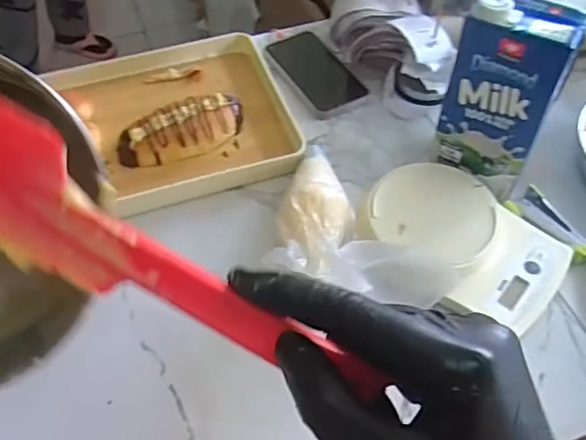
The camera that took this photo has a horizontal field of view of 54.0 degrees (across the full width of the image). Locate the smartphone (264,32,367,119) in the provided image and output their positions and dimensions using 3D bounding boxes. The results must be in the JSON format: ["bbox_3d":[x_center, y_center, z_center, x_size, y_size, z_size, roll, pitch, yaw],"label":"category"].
[{"bbox_3d":[0.028,-0.186,0.722,0.080,0.012,0.138,-26,58,-18],"label":"smartphone"}]

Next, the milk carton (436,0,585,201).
[{"bbox_3d":[0.198,-0.111,0.548,0.092,0.205,0.064,29,59,20],"label":"milk carton"}]

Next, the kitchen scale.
[{"bbox_3d":[0.158,0.022,0.550,0.188,0.042,0.140,38,62,24],"label":"kitchen scale"}]

